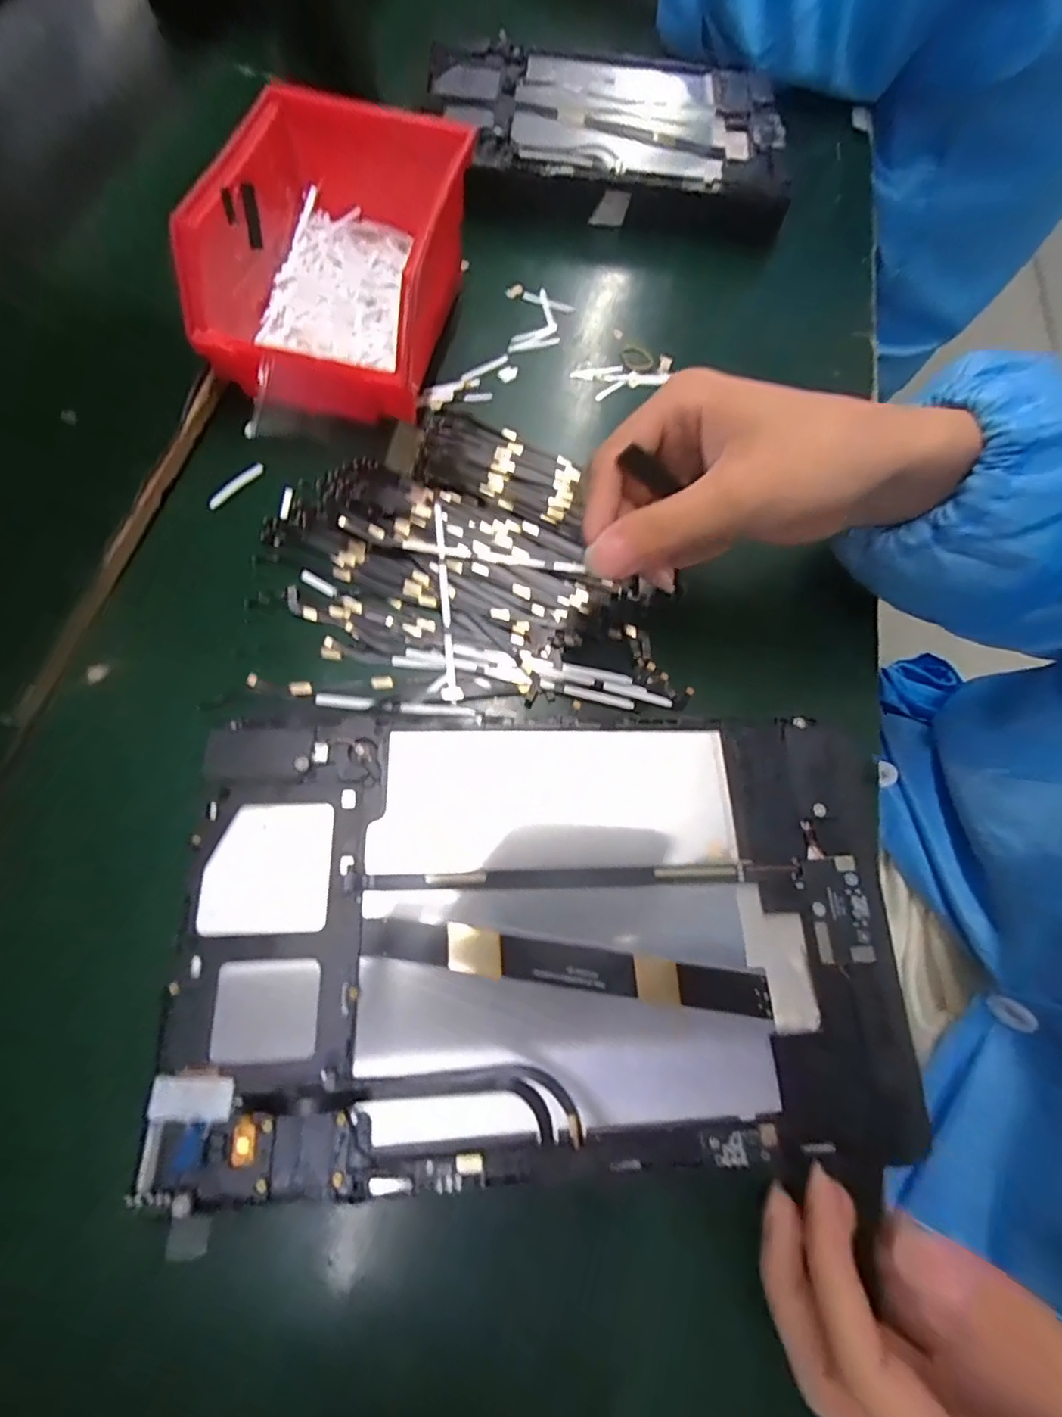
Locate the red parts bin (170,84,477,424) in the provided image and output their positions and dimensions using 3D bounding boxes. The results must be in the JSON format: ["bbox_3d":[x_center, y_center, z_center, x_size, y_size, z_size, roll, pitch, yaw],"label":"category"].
[{"bbox_3d":[-0.100,-0.221,0.299,0.116,0.078,0.150,12,69,0],"label":"red parts bin"}]

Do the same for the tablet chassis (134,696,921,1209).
[{"bbox_3d":[0.009,0.074,0.204,0.242,0.007,0.148,3,69,-5],"label":"tablet chassis"}]

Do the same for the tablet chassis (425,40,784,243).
[{"bbox_3d":[0.052,-0.390,0.401,0.241,0.045,0.162,7,64,2],"label":"tablet chassis"}]

